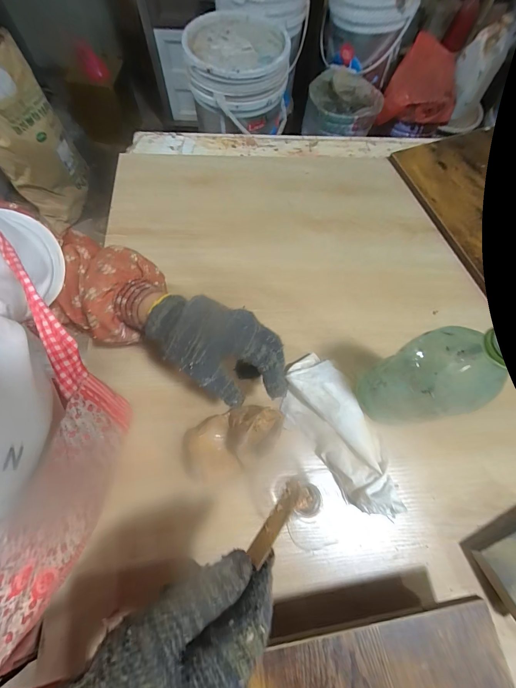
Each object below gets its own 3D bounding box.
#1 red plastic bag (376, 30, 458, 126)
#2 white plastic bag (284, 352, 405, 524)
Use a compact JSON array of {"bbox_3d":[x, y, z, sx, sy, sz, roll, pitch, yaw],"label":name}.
[{"bbox_3d":[0.537,-0.838,0.947,0.236,0.165,0.126,6,71,1],"label":"red plastic bag"},{"bbox_3d":[0.087,0.101,0.334,0.087,0.046,0.183,-27,74,-10],"label":"white plastic bag"}]

